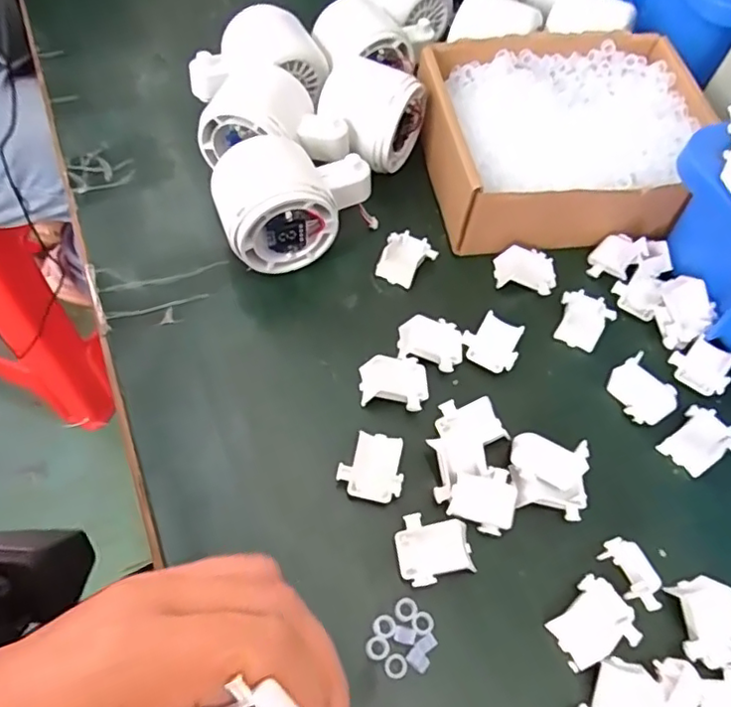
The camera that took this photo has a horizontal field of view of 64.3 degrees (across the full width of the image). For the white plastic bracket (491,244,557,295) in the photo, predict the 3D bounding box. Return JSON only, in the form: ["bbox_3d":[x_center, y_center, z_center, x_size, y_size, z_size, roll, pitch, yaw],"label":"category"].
[{"bbox_3d":[0.093,-0.049,0.339,0.034,0.012,0.026,9,60,1],"label":"white plastic bracket"}]

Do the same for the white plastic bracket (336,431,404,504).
[{"bbox_3d":[0.004,0.052,0.272,0.029,0.011,0.032,15,60,5],"label":"white plastic bracket"}]

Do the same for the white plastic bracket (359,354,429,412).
[{"bbox_3d":[0.015,0.014,0.295,0.034,0.010,0.029,7,60,0],"label":"white plastic bracket"}]

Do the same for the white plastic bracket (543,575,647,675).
[{"bbox_3d":[0.096,0.113,0.245,0.034,0.008,0.029,-25,65,-17],"label":"white plastic bracket"}]

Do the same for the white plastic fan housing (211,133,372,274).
[{"bbox_3d":[-0.040,-0.085,0.322,0.086,0.060,0.050,-19,63,-15],"label":"white plastic fan housing"}]

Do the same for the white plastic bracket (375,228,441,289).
[{"bbox_3d":[0.024,-0.056,0.337,0.028,0.011,0.033,25,61,10],"label":"white plastic bracket"}]

